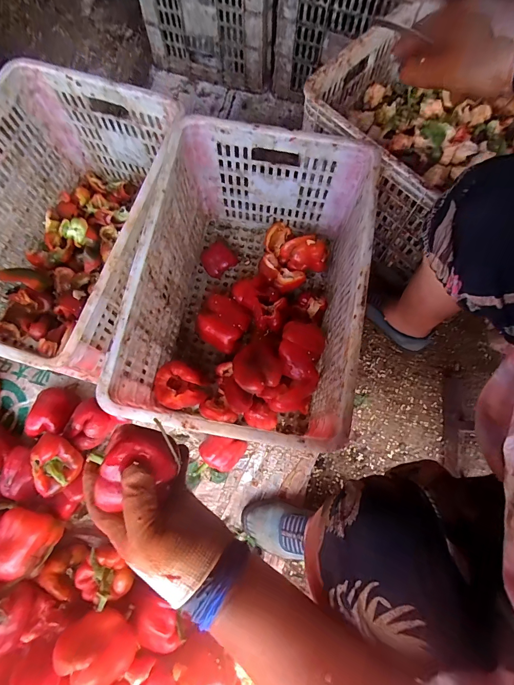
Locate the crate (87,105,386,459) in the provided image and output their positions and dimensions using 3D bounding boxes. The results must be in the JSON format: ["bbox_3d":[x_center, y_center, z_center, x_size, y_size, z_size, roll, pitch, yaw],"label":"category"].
[{"bbox_3d":[-0.010,-0.084,0.676,0.348,0.293,0.499,9,75,2],"label":"crate"}]

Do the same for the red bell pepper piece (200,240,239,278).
[{"bbox_3d":[-0.093,-0.200,0.823,0.077,0.033,0.080,0,75,-1],"label":"red bell pepper piece"}]

